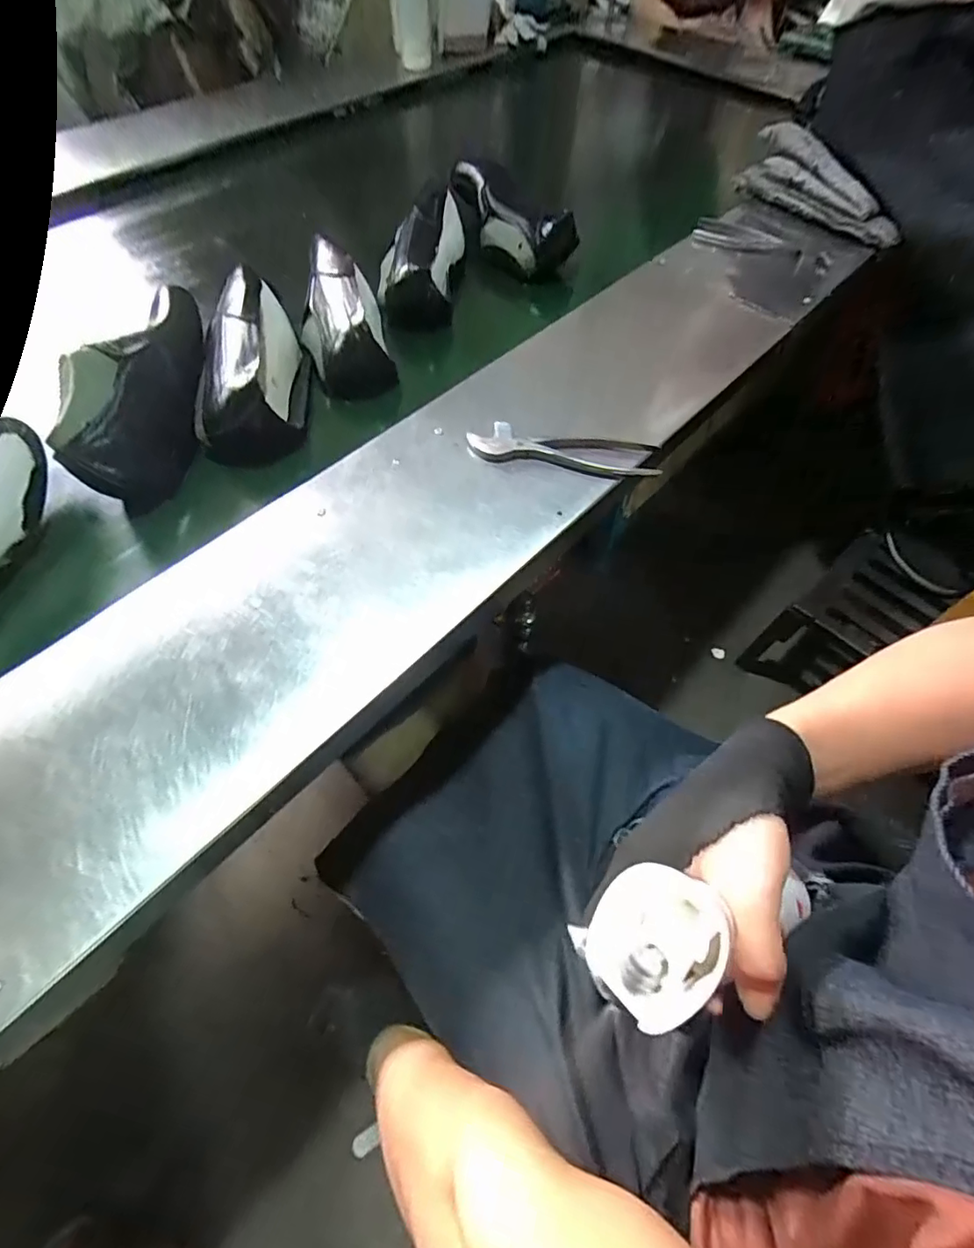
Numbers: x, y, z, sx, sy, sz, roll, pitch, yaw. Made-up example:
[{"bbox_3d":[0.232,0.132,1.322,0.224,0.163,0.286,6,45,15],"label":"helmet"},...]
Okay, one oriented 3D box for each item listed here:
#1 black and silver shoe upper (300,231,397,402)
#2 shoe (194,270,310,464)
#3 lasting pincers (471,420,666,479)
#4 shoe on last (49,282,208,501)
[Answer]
[{"bbox_3d":[-0.176,-0.382,0.666,0.103,0.080,0.217,-9,59,-9],"label":"black and silver shoe upper"},{"bbox_3d":[-0.262,-0.303,0.612,0.101,0.087,0.256,-5,59,-7],"label":"shoe"},{"bbox_3d":[0.077,-0.180,0.549,0.191,0.029,0.048,8,58,2],"label":"lasting pincers"},{"bbox_3d":[-0.354,-0.249,0.566,0.093,0.098,0.254,-2,58,-4],"label":"shoe on last"}]

